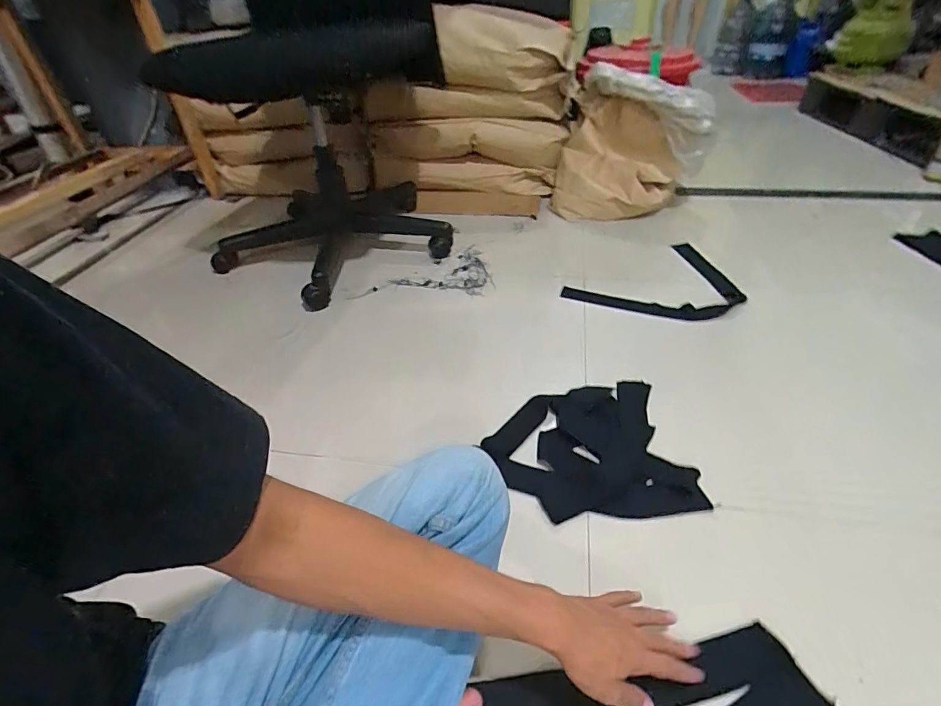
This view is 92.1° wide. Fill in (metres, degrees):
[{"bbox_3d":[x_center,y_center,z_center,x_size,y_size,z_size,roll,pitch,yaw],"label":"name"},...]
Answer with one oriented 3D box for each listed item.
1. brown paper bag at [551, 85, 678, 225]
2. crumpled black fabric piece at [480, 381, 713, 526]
[{"bbox_3d":[0.408,-0.527,1.285,0.329,0.311,0.166,1,39,6],"label":"brown paper bag"},{"bbox_3d":[0.174,0.146,0.691,0.274,0.017,0.231,-8,40,-4],"label":"crumpled black fabric piece"}]

